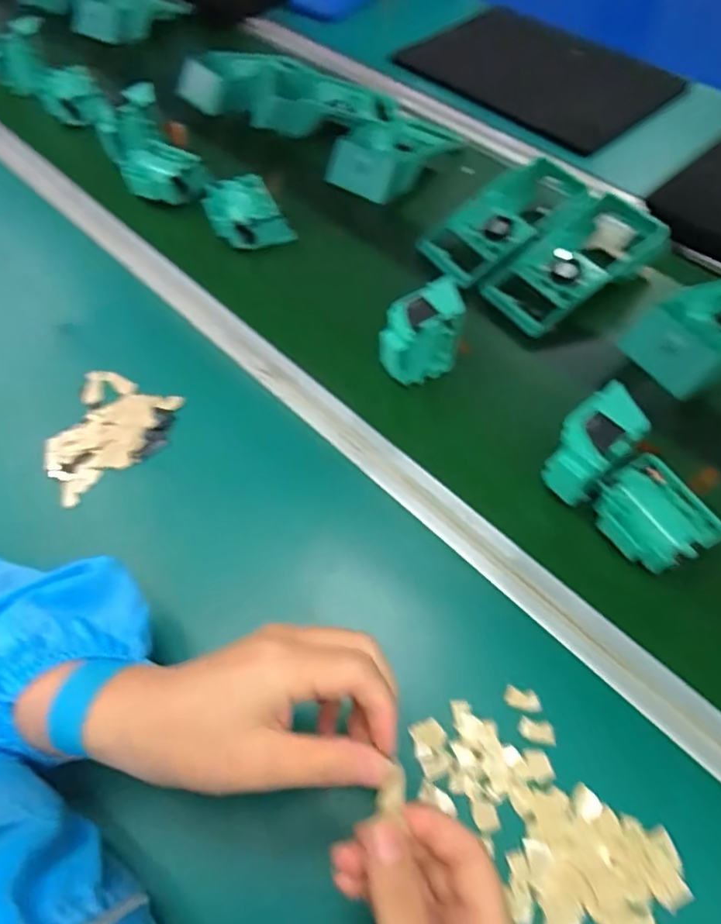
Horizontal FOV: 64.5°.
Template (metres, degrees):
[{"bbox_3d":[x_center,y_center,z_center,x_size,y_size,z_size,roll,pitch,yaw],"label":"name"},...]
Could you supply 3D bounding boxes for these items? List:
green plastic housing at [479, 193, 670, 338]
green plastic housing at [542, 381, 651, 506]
[{"bbox_3d":[0.217,-0.201,0.572,0.182,0.057,0.089,-29,64,-17],"label":"green plastic housing"},{"bbox_3d":[0.177,-0.011,0.436,0.064,0.062,0.045,-34,66,-20],"label":"green plastic housing"}]

